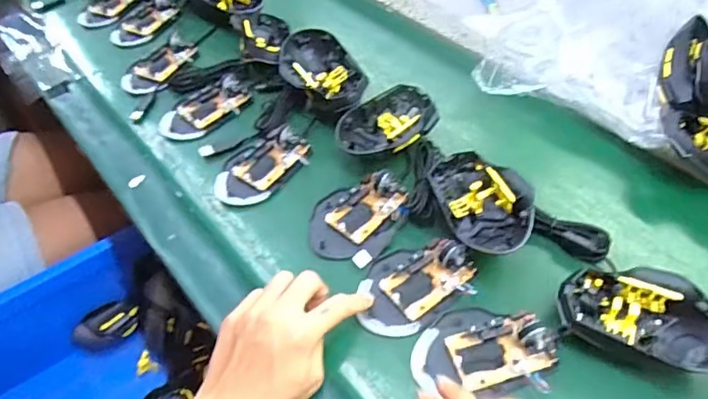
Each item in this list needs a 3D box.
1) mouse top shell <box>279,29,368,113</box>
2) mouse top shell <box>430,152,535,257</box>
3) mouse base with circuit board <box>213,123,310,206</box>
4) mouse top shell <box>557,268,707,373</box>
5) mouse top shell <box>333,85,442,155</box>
[{"bbox_3d":[-0.039,-0.140,0.586,0.074,0.051,0.118,-26,53,-14],"label":"mouse top shell"},{"bbox_3d":[0.115,0.004,0.462,0.071,0.045,0.110,-16,51,-5],"label":"mouse top shell"},{"bbox_3d":[-0.103,-0.039,0.537,0.102,0.023,0.070,-40,57,-23],"label":"mouse base with circuit board"},{"bbox_3d":[0.222,0.094,0.402,0.120,0.043,0.070,12,54,17],"label":"mouse top shell"},{"bbox_3d":[0.034,-0.077,0.548,0.111,0.032,0.066,-31,54,-17],"label":"mouse top shell"}]

